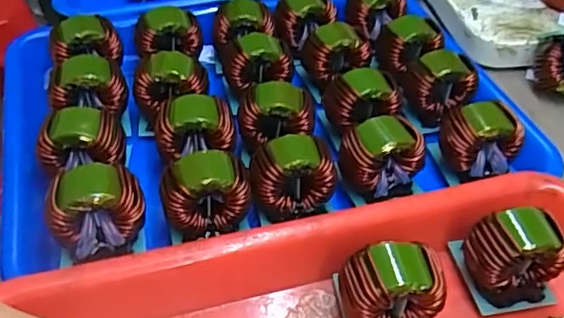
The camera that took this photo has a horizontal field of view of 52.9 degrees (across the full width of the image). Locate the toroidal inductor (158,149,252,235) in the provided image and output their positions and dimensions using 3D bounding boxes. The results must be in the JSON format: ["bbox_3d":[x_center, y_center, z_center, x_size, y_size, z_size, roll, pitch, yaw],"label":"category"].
[{"bbox_3d":[-0.043,0.017,0.315,0.047,0.039,0.029,-8,45,-11],"label":"toroidal inductor"}]

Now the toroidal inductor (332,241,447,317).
[{"bbox_3d":[0.052,0.065,0.284,0.048,0.049,0.045,-2,45,-7],"label":"toroidal inductor"}]

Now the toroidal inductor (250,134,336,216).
[{"bbox_3d":[0.006,0.008,0.329,0.046,0.037,0.031,-1,44,-4],"label":"toroidal inductor"}]

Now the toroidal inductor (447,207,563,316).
[{"bbox_3d":[0.122,0.050,0.304,0.047,0.048,0.045,-1,45,-6],"label":"toroidal inductor"}]

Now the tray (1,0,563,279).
[{"bbox_3d":[-0.011,-0.051,0.394,0.338,0.051,0.246,-11,46,-14],"label":"tray"}]

